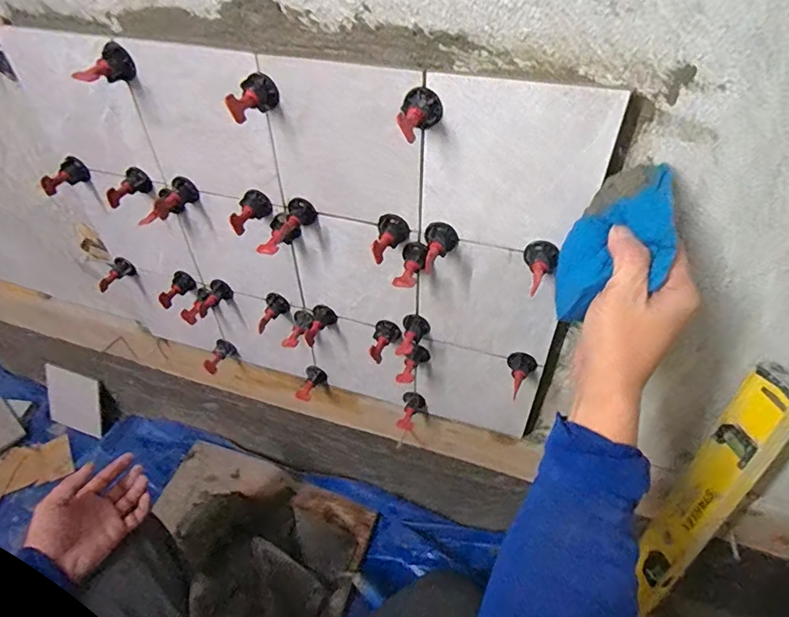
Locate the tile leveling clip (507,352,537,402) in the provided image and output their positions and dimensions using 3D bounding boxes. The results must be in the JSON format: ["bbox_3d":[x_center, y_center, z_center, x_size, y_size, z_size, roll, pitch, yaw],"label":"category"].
[{"bbox_3d":[0.140,0.073,0.529,0.031,0.028,0.044,8,45,9],"label":"tile leveling clip"}]

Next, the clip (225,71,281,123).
[{"bbox_3d":[-0.120,-0.178,0.410,0.026,0.027,0.049,7,45,8],"label":"clip"}]

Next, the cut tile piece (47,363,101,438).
[{"bbox_3d":[-0.732,0.208,1.094,0.181,0.016,0.116,14,83,12],"label":"cut tile piece"}]

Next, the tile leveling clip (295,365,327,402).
[{"bbox_3d":[-0.120,0.109,0.691,0.028,0.029,0.043,15,46,15],"label":"tile leveling clip"}]

